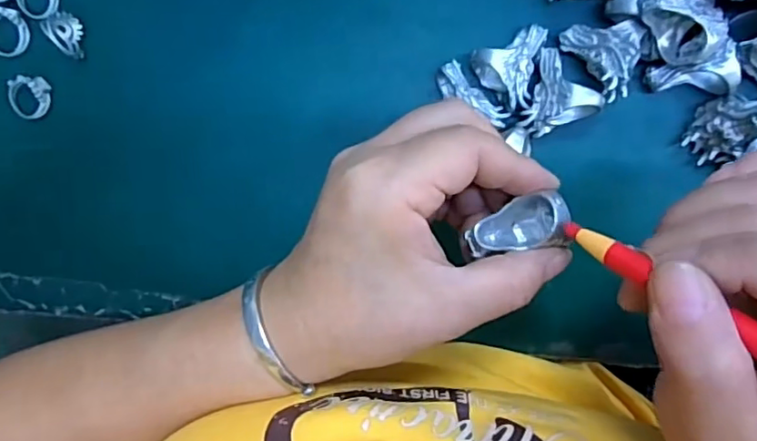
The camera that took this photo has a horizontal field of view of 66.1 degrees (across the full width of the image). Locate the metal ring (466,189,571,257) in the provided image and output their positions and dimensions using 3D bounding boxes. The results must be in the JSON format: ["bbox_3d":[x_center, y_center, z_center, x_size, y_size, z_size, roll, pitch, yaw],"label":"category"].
[{"bbox_3d":[0.050,0.002,0.213,0.036,0.027,0.019,-13,97,5],"label":"metal ring"}]

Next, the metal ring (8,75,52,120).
[{"bbox_3d":[-0.178,-0.062,0.295,0.021,0.009,0.021,0,98,3],"label":"metal ring"}]

